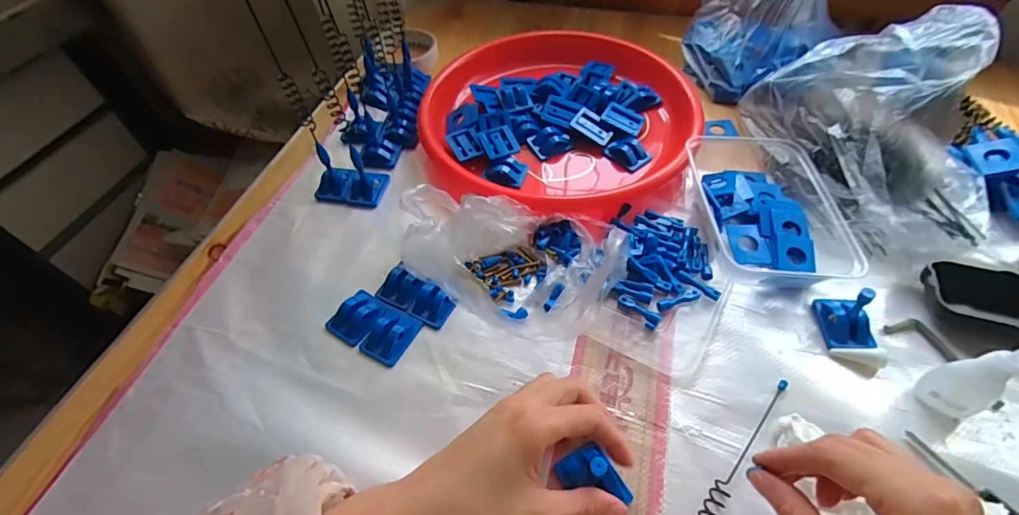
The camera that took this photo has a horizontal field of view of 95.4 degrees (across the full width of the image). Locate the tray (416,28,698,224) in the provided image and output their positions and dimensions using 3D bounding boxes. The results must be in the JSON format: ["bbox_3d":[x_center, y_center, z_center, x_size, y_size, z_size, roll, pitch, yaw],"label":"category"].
[{"bbox_3d":[0.051,-0.162,0.514,0.288,0.043,0.285,-8,53,-4],"label":"tray"}]

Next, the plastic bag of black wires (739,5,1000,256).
[{"bbox_3d":[0.345,-0.125,0.417,0.127,0.126,0.231,-14,53,-8],"label":"plastic bag of black wires"}]

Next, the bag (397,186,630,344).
[{"bbox_3d":[-0.003,-0.002,0.394,0.190,0.051,0.111,11,54,11],"label":"bag"}]

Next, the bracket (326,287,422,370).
[{"bbox_3d":[-0.111,0.055,0.378,0.067,0.015,0.044,24,57,19],"label":"bracket"}]

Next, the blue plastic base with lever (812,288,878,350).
[{"bbox_3d":[0.262,0.043,0.352,0.032,0.044,0.041,7,53,8],"label":"blue plastic base with lever"}]

